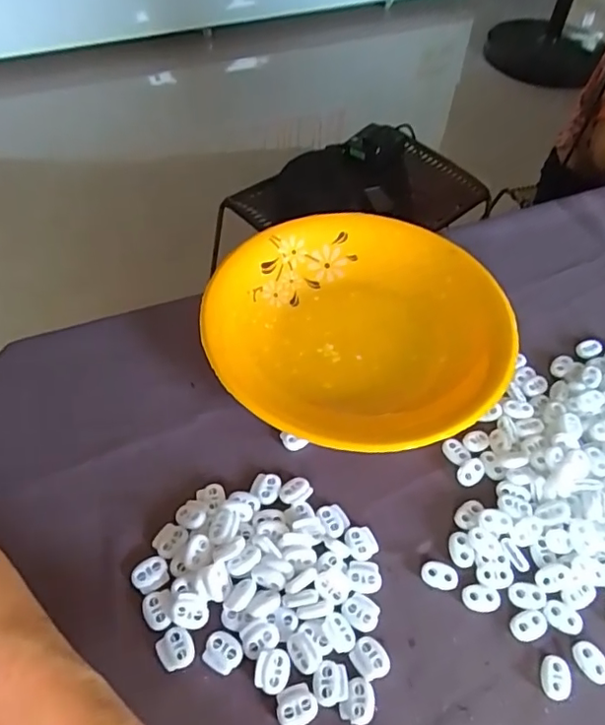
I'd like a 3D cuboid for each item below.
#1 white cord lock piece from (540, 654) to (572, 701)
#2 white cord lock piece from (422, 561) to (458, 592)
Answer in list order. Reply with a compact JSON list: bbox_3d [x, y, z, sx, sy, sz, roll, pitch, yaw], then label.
[{"bbox_3d":[0.146,0.181,0.320,0.016,0.004,0.022,10,52,5],"label":"white cord lock piece"},{"bbox_3d":[0.087,0.136,0.352,0.022,0.005,0.015,19,53,11],"label":"white cord lock piece"}]

